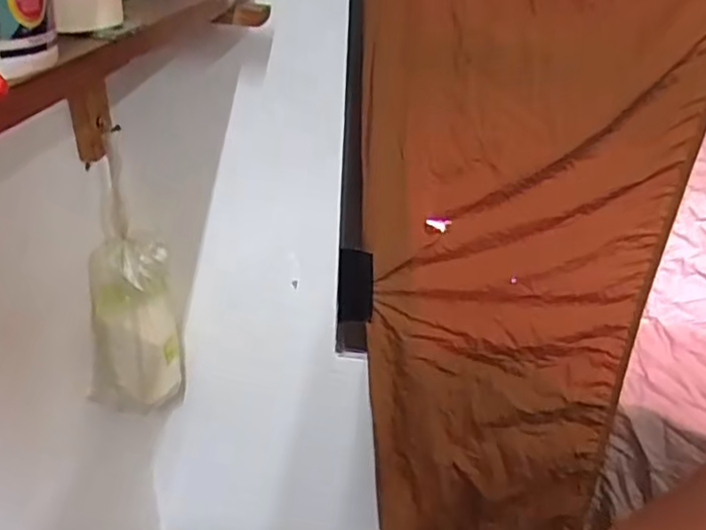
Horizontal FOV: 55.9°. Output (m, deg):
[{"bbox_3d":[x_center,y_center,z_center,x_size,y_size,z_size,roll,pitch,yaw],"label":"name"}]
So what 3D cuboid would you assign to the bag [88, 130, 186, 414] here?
[{"bbox_3d":[-0.279,0.051,0.835,0.076,0.331,0.111,11,31,11],"label":"bag"}]

